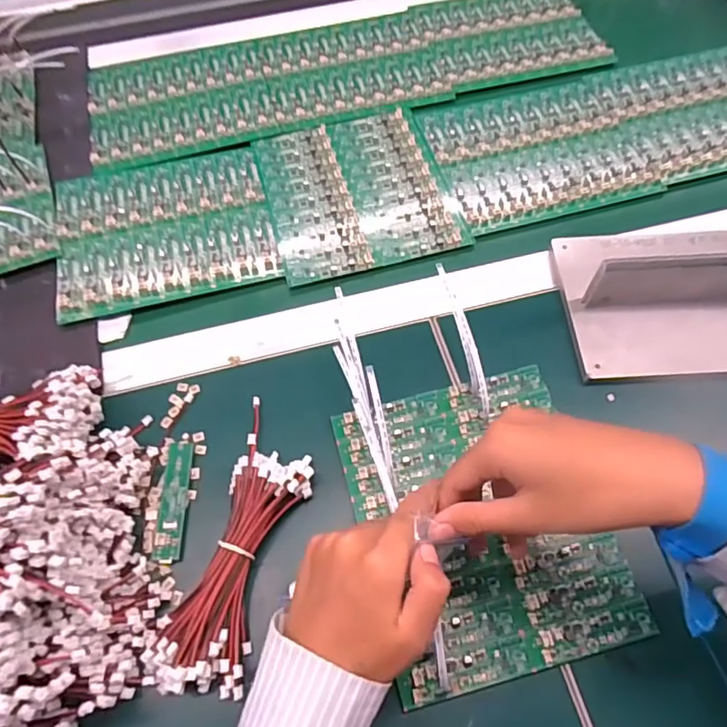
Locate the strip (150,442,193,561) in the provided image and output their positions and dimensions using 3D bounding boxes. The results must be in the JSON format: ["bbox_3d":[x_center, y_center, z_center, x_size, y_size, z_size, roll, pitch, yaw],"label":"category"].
[{"bbox_3d":[-0.139,0.099,0.404,0.019,0.006,0.086,4,61,-8],"label":"strip"}]

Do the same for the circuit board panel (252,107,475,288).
[{"bbox_3d":[-0.008,-0.171,0.536,0.168,0.004,0.190,-14,64,-6],"label":"circuit board panel"}]

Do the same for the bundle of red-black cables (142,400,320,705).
[{"bbox_3d":[-0.081,0.120,0.372,0.061,0.030,0.183,14,64,9],"label":"bundle of red-black cables"}]

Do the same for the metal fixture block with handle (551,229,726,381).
[{"bbox_3d":[0.268,-0.064,0.446,0.197,0.060,0.138,-1,63,1],"label":"metal fixture block with handle"}]

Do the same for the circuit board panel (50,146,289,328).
[{"bbox_3d":[-0.189,-0.131,0.524,0.196,0.010,0.170,-15,64,-6],"label":"circuit board panel"}]

